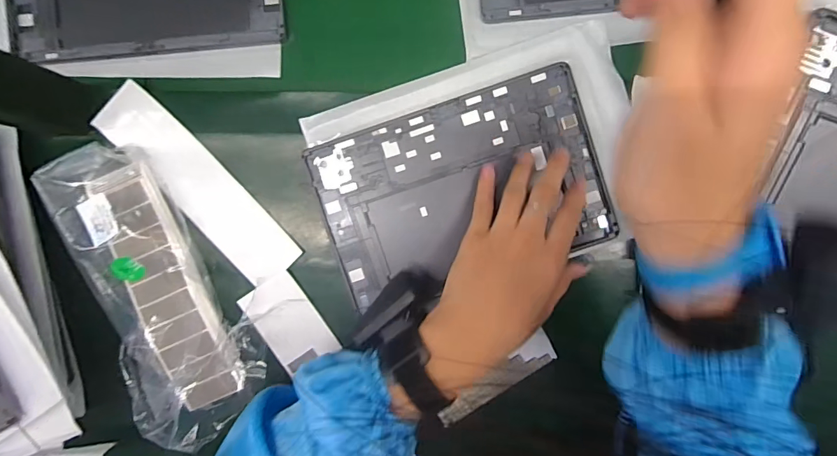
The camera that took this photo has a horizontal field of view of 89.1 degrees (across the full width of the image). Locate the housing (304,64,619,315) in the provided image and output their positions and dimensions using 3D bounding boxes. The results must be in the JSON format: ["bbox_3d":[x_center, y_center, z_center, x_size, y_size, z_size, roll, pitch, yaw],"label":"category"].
[{"bbox_3d":[0.041,-0.035,0.392,0.250,0.011,0.159,-19,93,2],"label":"housing"}]

